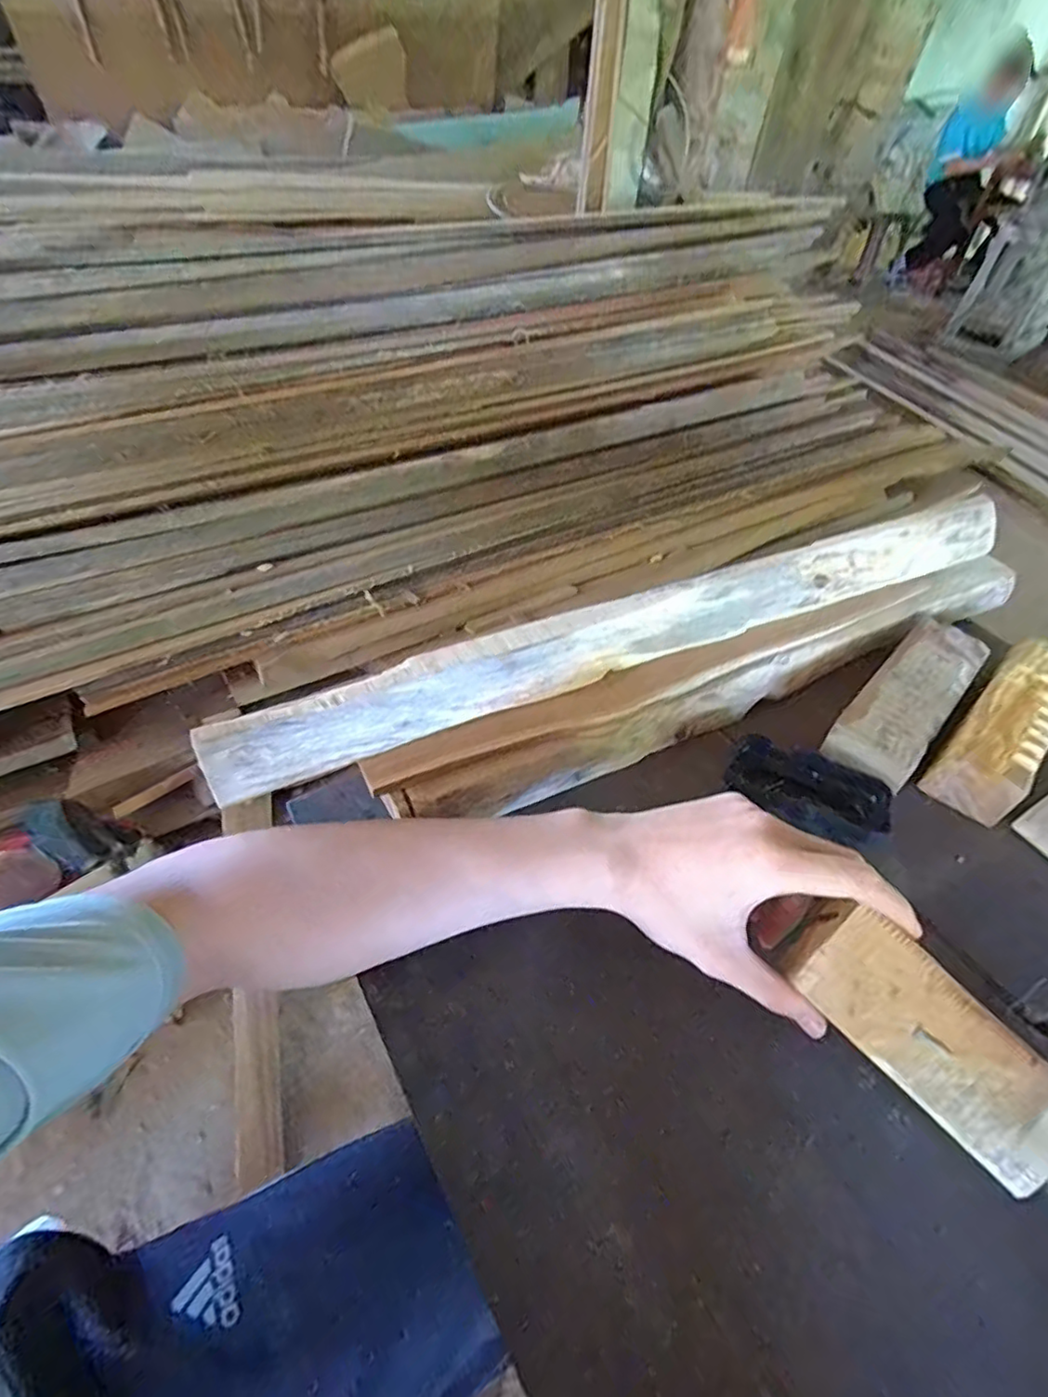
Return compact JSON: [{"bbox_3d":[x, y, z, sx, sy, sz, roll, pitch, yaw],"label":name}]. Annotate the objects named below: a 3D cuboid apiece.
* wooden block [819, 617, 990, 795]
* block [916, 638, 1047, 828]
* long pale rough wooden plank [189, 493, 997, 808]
[{"bbox_3d":[0.311,-0.002,0.490,0.060,0.030,0.182,37,55,27],"label":"wooden block"},{"bbox_3d":[0.383,0.017,0.483,0.055,0.040,0.198,36,55,27],"label":"block"},{"bbox_3d":[0.121,-0.063,0.470,0.688,0.046,0.039,-17,50,-19],"label":"long pale rough wooden plank"}]

